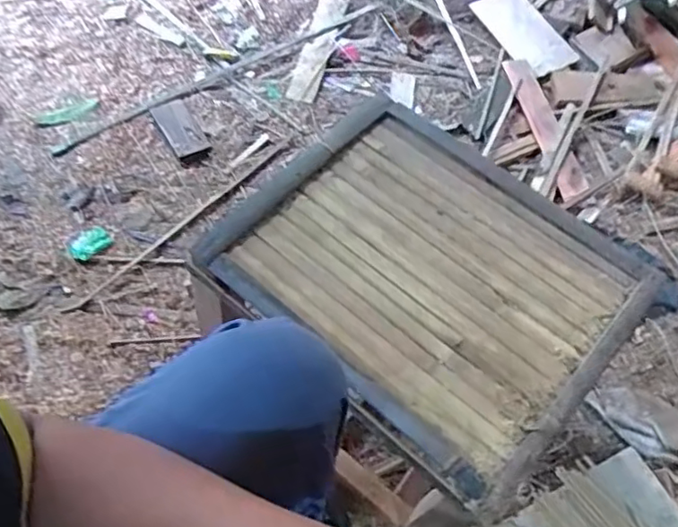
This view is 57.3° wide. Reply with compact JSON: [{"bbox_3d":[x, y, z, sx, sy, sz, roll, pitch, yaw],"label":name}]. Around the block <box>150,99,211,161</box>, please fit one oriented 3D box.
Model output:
[{"bbox_3d":[-0.301,-0.258,1.166,0.065,0.014,0.145,-26,62,-18],"label":"block"}]

